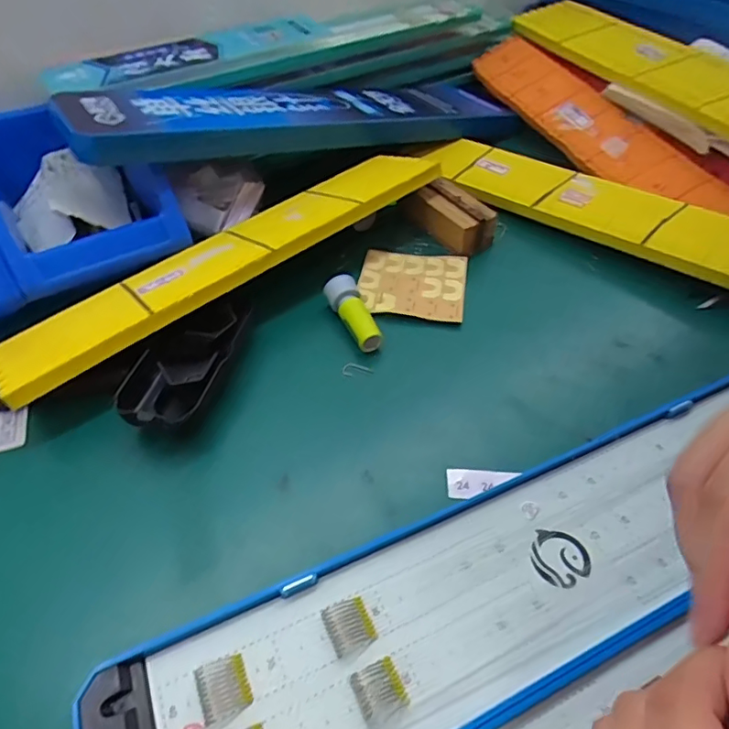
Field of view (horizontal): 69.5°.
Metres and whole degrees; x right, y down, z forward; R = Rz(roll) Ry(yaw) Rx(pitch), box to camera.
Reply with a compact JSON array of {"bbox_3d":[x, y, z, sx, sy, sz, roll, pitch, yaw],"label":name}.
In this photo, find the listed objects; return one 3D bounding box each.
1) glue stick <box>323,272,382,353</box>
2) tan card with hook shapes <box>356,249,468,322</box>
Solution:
[{"bbox_3d":[-0.009,-0.037,0.378,0.021,0.027,0.061,-18,50,-15],"label":"glue stick"},{"bbox_3d":[0.038,-0.065,0.414,0.082,0.005,0.078,7,48,7],"label":"tan card with hook shapes"}]

